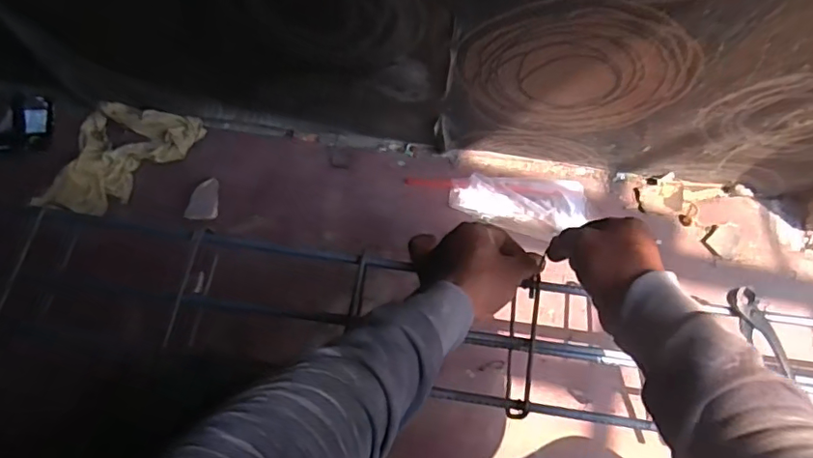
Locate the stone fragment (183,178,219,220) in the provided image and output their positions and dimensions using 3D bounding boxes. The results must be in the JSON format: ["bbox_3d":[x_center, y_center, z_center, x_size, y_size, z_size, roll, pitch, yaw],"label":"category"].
[{"bbox_3d":[-0.300,-0.043,0.789,0.041,0.014,0.061,-4,74,-1],"label":"stone fragment"}]

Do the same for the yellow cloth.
[{"bbox_3d":[-0.433,-0.115,0.801,0.238,0.029,0.130,-41,78,-11],"label":"yellow cloth"}]

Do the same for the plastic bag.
[{"bbox_3d":[0.162,-0.041,0.782,0.189,0.028,0.085,14,74,4],"label":"plastic bag"}]

